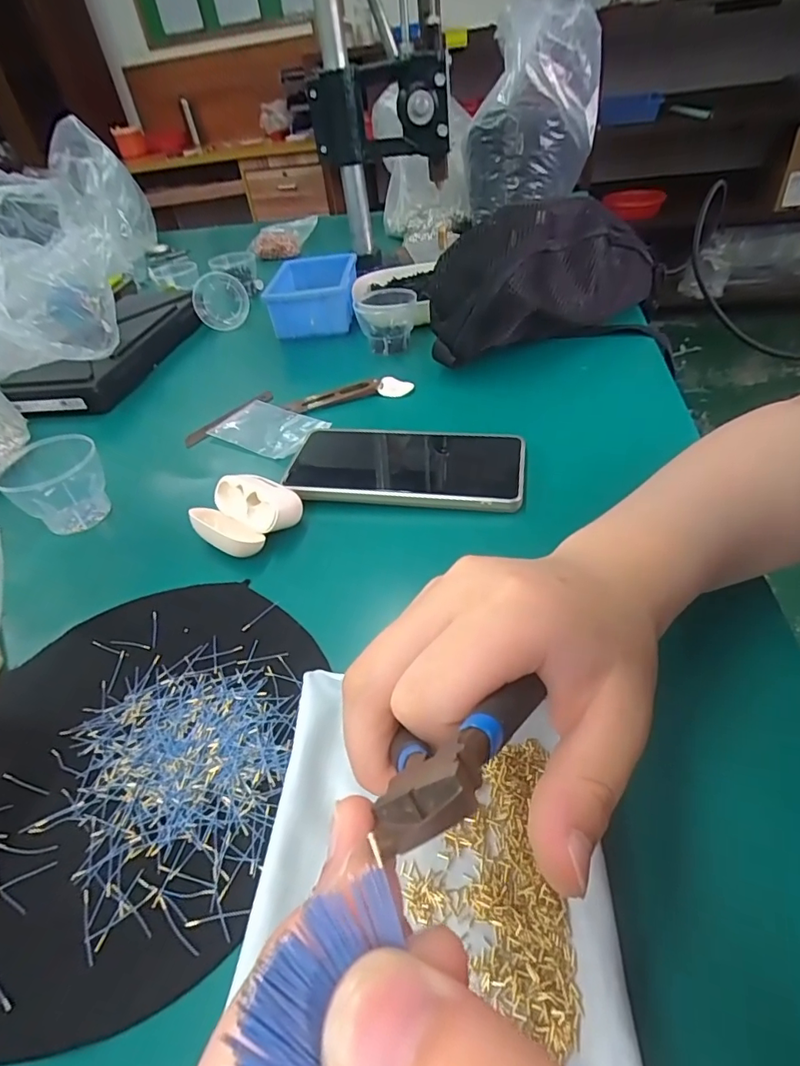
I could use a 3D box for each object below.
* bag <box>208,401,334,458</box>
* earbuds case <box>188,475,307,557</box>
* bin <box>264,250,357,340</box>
[{"bbox_3d":[-0.113,-0.089,0.442,0.093,0.005,0.059,20,49,29],"label":"bag"},{"bbox_3d":[-0.101,-0.011,0.340,0.060,0.031,0.059,22,50,30],"label":"earbuds case"},{"bbox_3d":[-0.099,-0.286,0.619,0.092,0.044,0.148,-5,42,4],"label":"bin"}]

